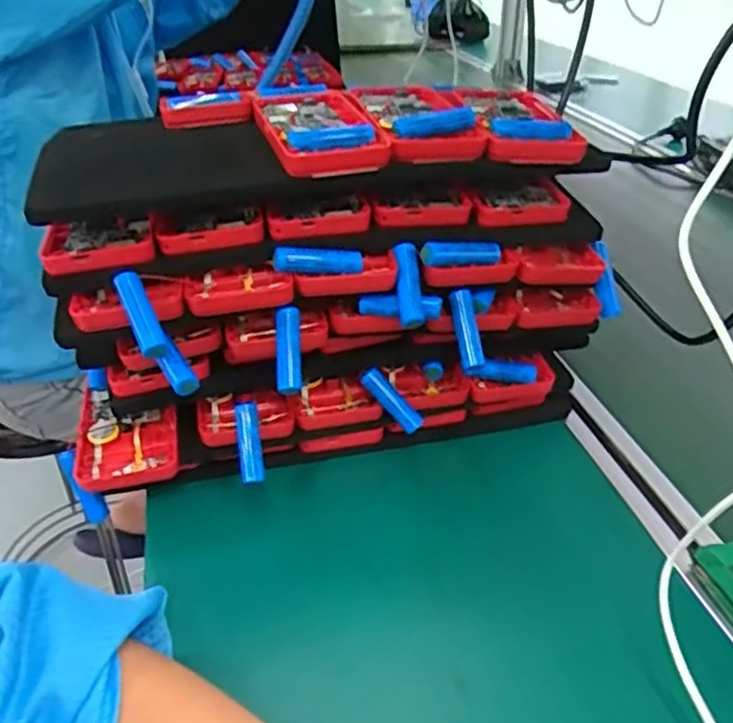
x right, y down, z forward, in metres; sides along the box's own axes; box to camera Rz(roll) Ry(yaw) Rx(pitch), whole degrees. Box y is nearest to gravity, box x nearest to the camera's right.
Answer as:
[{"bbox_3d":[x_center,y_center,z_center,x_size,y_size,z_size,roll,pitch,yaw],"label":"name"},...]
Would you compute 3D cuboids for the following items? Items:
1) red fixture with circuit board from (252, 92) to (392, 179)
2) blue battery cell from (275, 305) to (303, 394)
[{"bbox_3d":[-0.031,-0.145,0.444,0.070,0.021,0.129,-7,33,-9],"label":"red fixture with circuit board"},{"bbox_3d":[-0.045,-0.008,0.412,0.014,0.050,0.014,-2,-13,1],"label":"blue battery cell"}]

